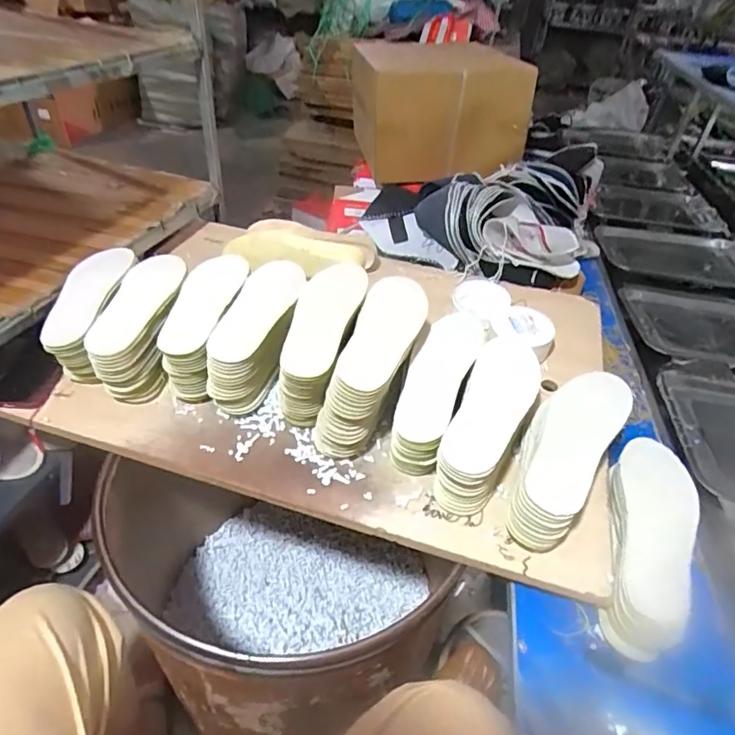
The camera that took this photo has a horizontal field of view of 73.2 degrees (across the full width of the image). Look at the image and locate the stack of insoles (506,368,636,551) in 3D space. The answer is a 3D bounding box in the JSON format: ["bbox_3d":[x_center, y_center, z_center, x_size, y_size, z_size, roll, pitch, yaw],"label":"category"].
[{"bbox_3d":[0.249,0.108,0.641,0.096,0.095,0.261,29,46,24],"label":"stack of insoles"}]

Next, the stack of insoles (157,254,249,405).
[{"bbox_3d":[-0.250,-0.064,0.787,0.087,0.121,0.249,6,41,-1],"label":"stack of insoles"}]

